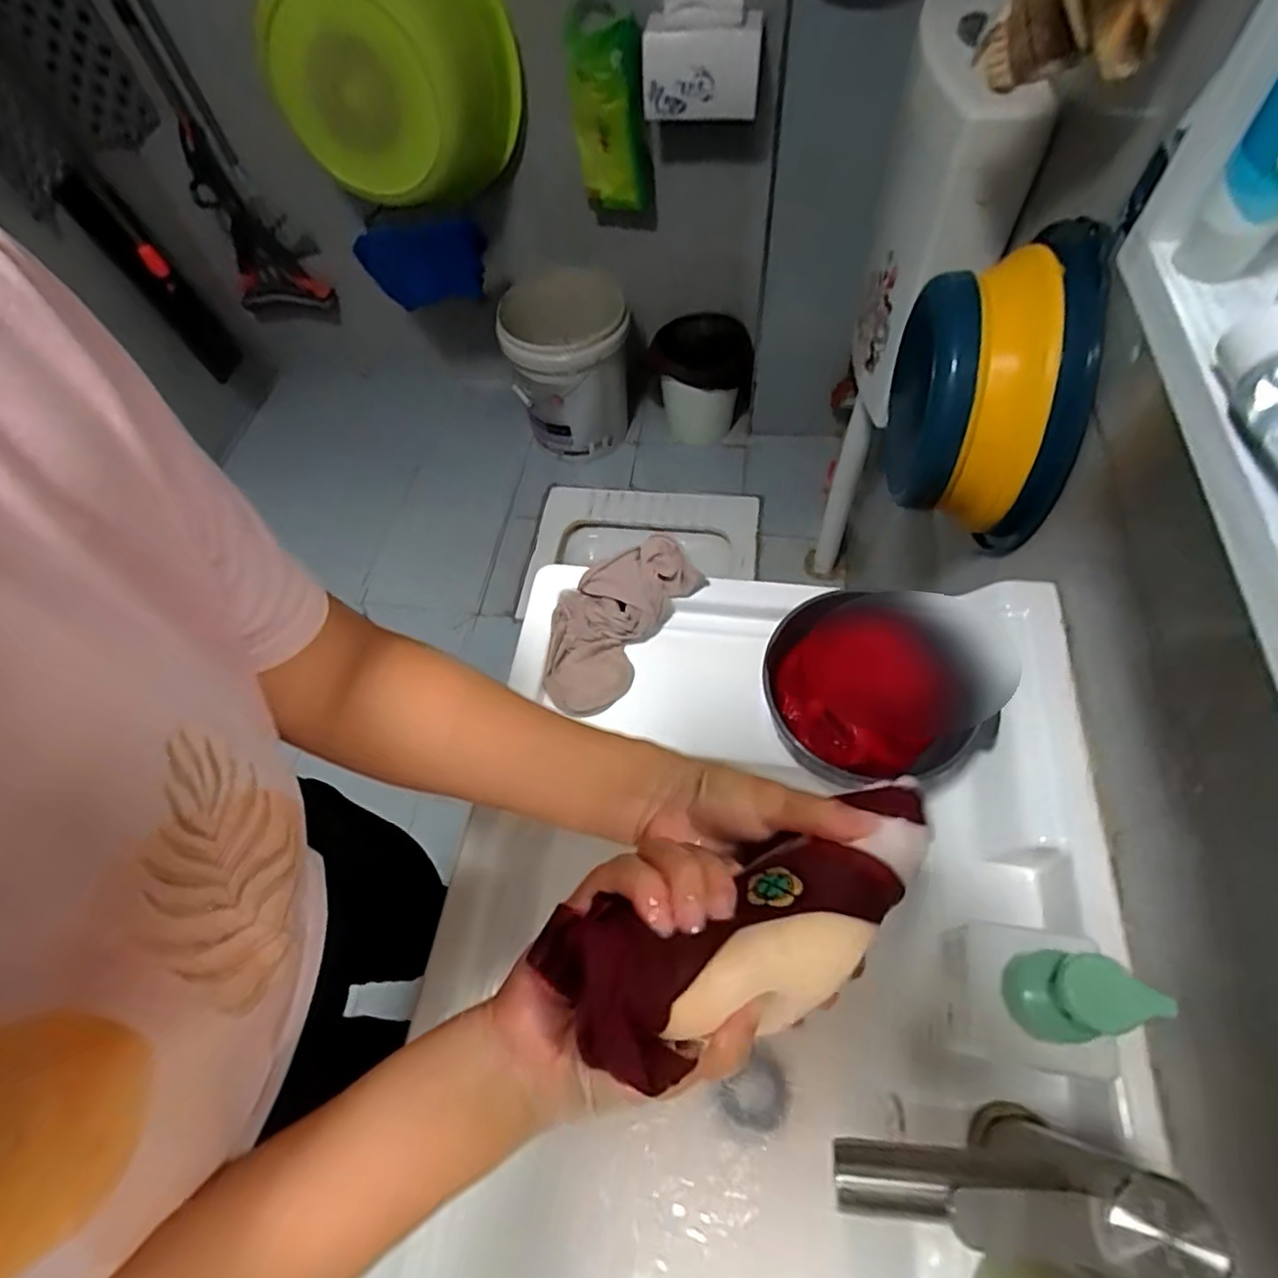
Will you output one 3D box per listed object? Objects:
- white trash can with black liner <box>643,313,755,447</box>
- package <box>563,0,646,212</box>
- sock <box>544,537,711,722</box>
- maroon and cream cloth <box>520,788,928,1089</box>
[{"bbox_3d":[0.169,-0.709,1.721,0.262,0.252,0.251,6,61,8],"label":"white trash can with black liner"},{"bbox_3d":[-0.059,-1.002,1.240,0.157,0.329,0.057,23,77,6],"label":"package"},{"bbox_3d":[-0.025,-0.017,0.589,0.095,0.040,0.172,36,86,22],"label":"sock"},{"bbox_3d":[0.048,0.114,0.260,0.164,0.048,0.064,-16,59,-25],"label":"maroon and cream cloth"}]

